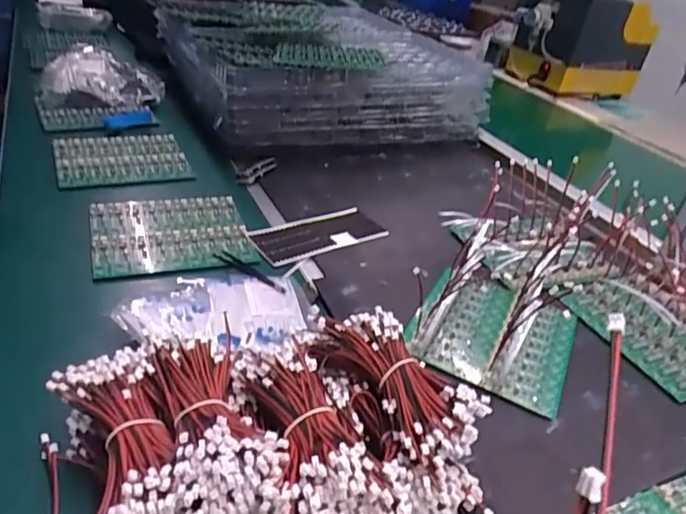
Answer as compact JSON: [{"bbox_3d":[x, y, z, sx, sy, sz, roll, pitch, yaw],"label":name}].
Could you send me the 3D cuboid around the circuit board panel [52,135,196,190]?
[{"bbox_3d":[-0.374,-0.164,0.928,0.209,0.013,0.196,-10,43,-20],"label":"circuit board panel"}]

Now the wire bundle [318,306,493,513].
[{"bbox_3d":[0.056,0.129,0.489,0.089,0.087,0.194,-31,43,-16],"label":"wire bundle"}]

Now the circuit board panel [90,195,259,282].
[{"bbox_3d":[-0.235,-0.032,0.752,0.201,0.014,0.176,-7,43,-19],"label":"circuit board panel"}]

